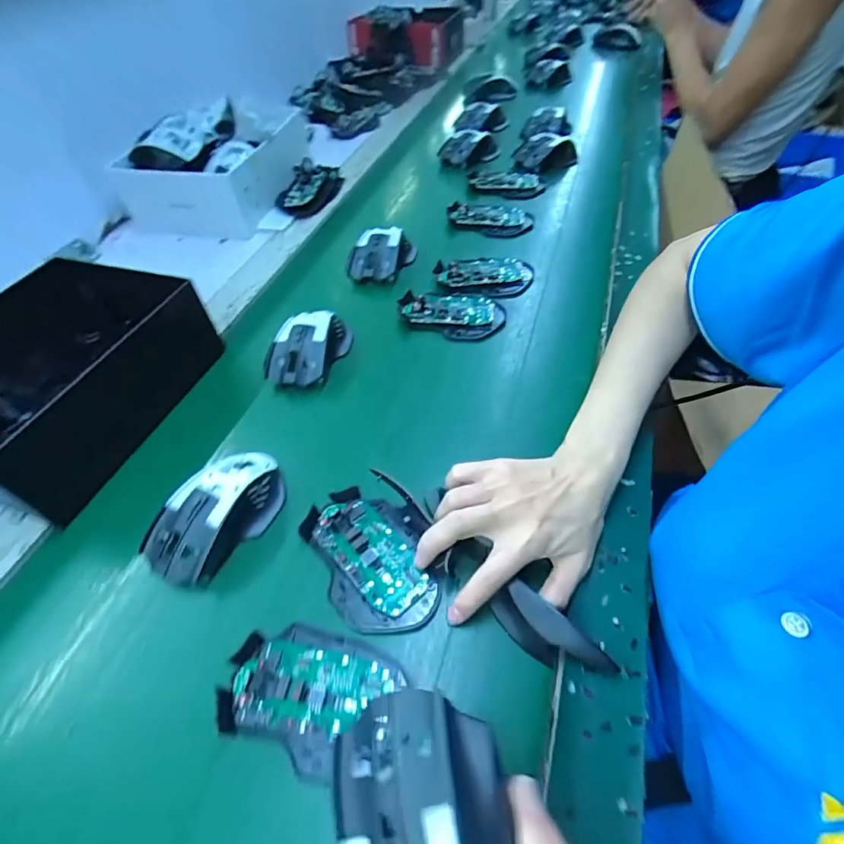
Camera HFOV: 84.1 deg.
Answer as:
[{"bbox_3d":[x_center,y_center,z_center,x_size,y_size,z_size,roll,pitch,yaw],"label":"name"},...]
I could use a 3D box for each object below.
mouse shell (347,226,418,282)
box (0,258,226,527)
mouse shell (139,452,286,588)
[{"bbox_3d":[-0.050,-0.208,0.574,0.062,0.034,0.086,13,54,15],"label":"mouse shell"},{"bbox_3d":[-0.342,-0.047,0.436,0.184,0.083,0.220,14,55,15],"label":"box"},{"bbox_3d":[-0.158,0.068,0.361,0.076,0.041,0.117,19,56,18],"label":"mouse shell"}]

